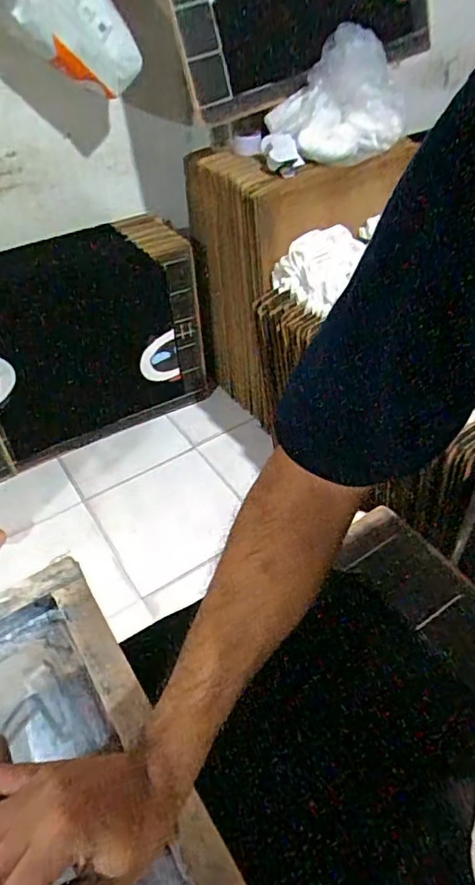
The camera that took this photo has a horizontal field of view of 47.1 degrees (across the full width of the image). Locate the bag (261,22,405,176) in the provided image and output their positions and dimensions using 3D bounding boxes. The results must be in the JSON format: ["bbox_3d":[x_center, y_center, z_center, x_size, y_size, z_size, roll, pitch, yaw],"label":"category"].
[{"bbox_3d":[0.244,-0.898,1.414,0.376,0.276,0.164,-24,49,-19],"label":"bag"}]

